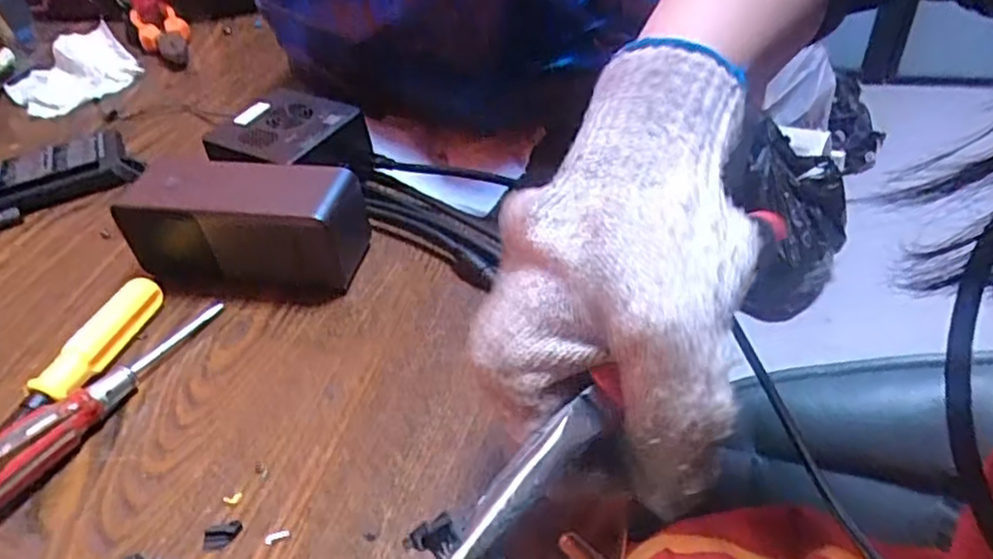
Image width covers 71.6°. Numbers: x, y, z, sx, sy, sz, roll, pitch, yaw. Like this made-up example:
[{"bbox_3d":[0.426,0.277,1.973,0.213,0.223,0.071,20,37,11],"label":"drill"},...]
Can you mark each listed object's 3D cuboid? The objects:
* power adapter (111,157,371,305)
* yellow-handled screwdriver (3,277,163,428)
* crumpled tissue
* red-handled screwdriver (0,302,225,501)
[{"bbox_3d":[-0.145,-0.032,0.404,0.134,0.060,0.061,-1,41,4],"label":"power adapter"},{"bbox_3d":[-0.224,0.056,0.338,0.027,0.021,0.158,9,43,15],"label":"yellow-handled screwdriver"},{"bbox_3d":[-0.393,-0.196,0.634,0.106,0.030,0.097,-31,48,-27],"label":"crumpled tissue"},{"bbox_3d":[-0.189,0.054,0.331,0.023,0.025,0.140,19,46,24],"label":"red-handled screwdriver"}]

